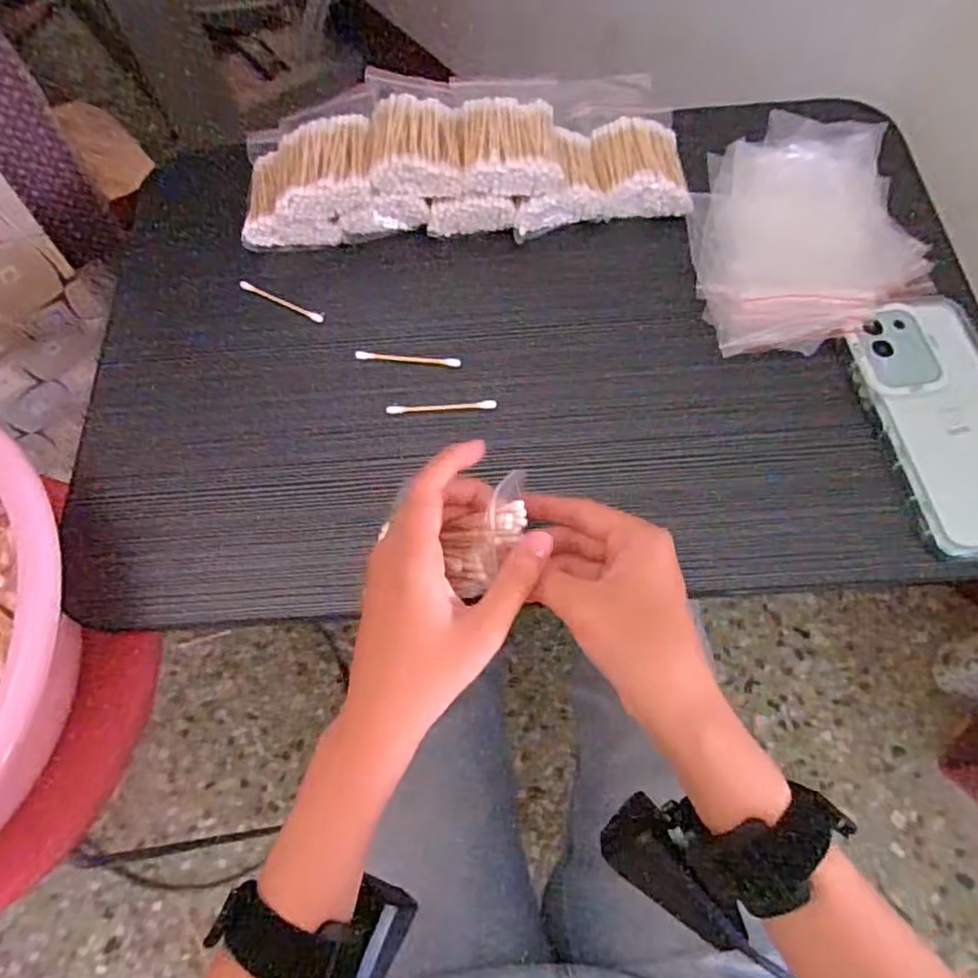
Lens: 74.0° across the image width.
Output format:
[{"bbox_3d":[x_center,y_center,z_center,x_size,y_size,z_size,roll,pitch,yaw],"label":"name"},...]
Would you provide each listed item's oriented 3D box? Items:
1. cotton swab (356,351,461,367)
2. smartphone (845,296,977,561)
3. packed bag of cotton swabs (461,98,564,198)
[{"bbox_3d":[-0.053,-0.086,0.429,0.070,0.004,0.006,7,67,6],"label":"cotton swab"},{"bbox_3d":[0.273,-0.040,0.381,0.082,0.010,0.163,-9,67,-1],"label":"smartphone"},{"bbox_3d":[0.015,-0.233,0.449,0.064,0.028,0.070,-2,67,2],"label":"packed bag of cotton swabs"}]

